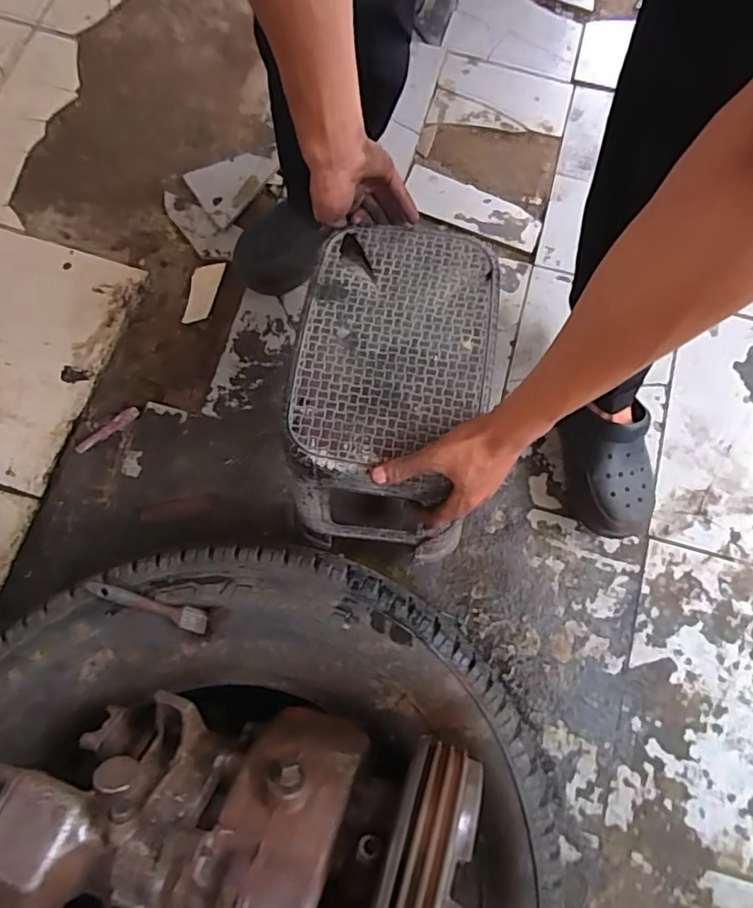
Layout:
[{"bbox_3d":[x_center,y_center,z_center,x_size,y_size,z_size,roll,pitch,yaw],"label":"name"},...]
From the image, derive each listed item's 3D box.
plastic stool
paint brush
[{"bbox_3d":[0.016,-0.062,0.665,0.193,0.256,0.315,6,76,1],"label":"plastic stool"},{"bbox_3d":[-0.239,0.166,0.599,0.148,0.018,0.028,12,76,2],"label":"paint brush"}]

